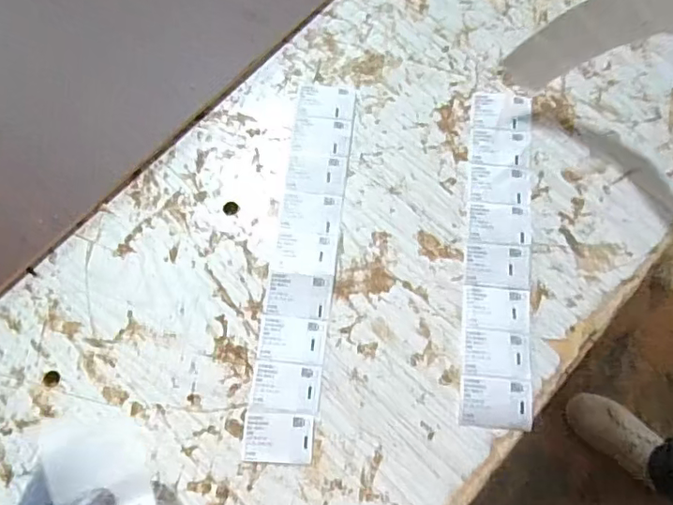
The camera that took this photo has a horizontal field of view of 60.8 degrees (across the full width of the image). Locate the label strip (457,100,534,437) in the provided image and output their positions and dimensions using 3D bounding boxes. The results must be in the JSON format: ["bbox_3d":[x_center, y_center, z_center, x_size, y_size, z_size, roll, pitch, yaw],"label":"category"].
[{"bbox_3d":[0.156,-0.008,0.549,0.061,0.007,0.333,6,71,3],"label":"label strip"}]

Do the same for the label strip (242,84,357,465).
[{"bbox_3d":[-0.030,0.002,0.548,0.060,0.004,0.371,6,71,3],"label":"label strip"}]

